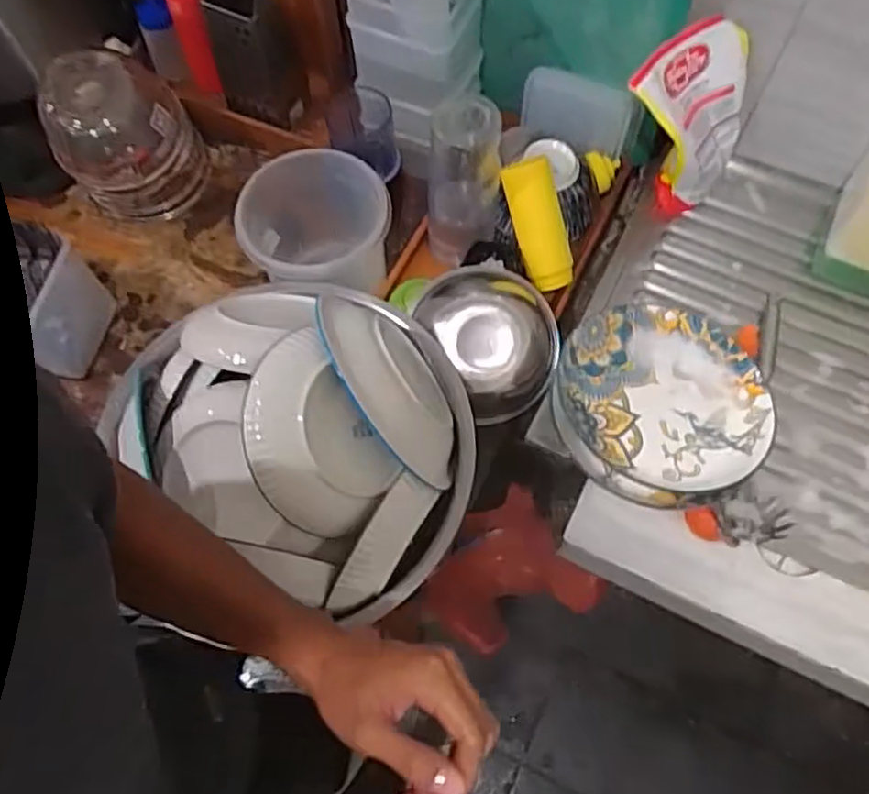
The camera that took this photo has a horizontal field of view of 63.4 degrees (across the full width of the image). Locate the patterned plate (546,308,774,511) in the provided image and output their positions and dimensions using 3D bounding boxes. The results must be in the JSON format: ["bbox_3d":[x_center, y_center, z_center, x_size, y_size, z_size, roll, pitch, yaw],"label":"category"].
[{"bbox_3d":[0.241,0.000,0.747,0.216,0.039,0.217,-1,67,2],"label":"patterned plate"}]

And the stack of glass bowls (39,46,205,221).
[{"bbox_3d":[-0.403,-0.334,0.935,0.168,0.176,0.134,-2,67,1],"label":"stack of glass bowls"}]

